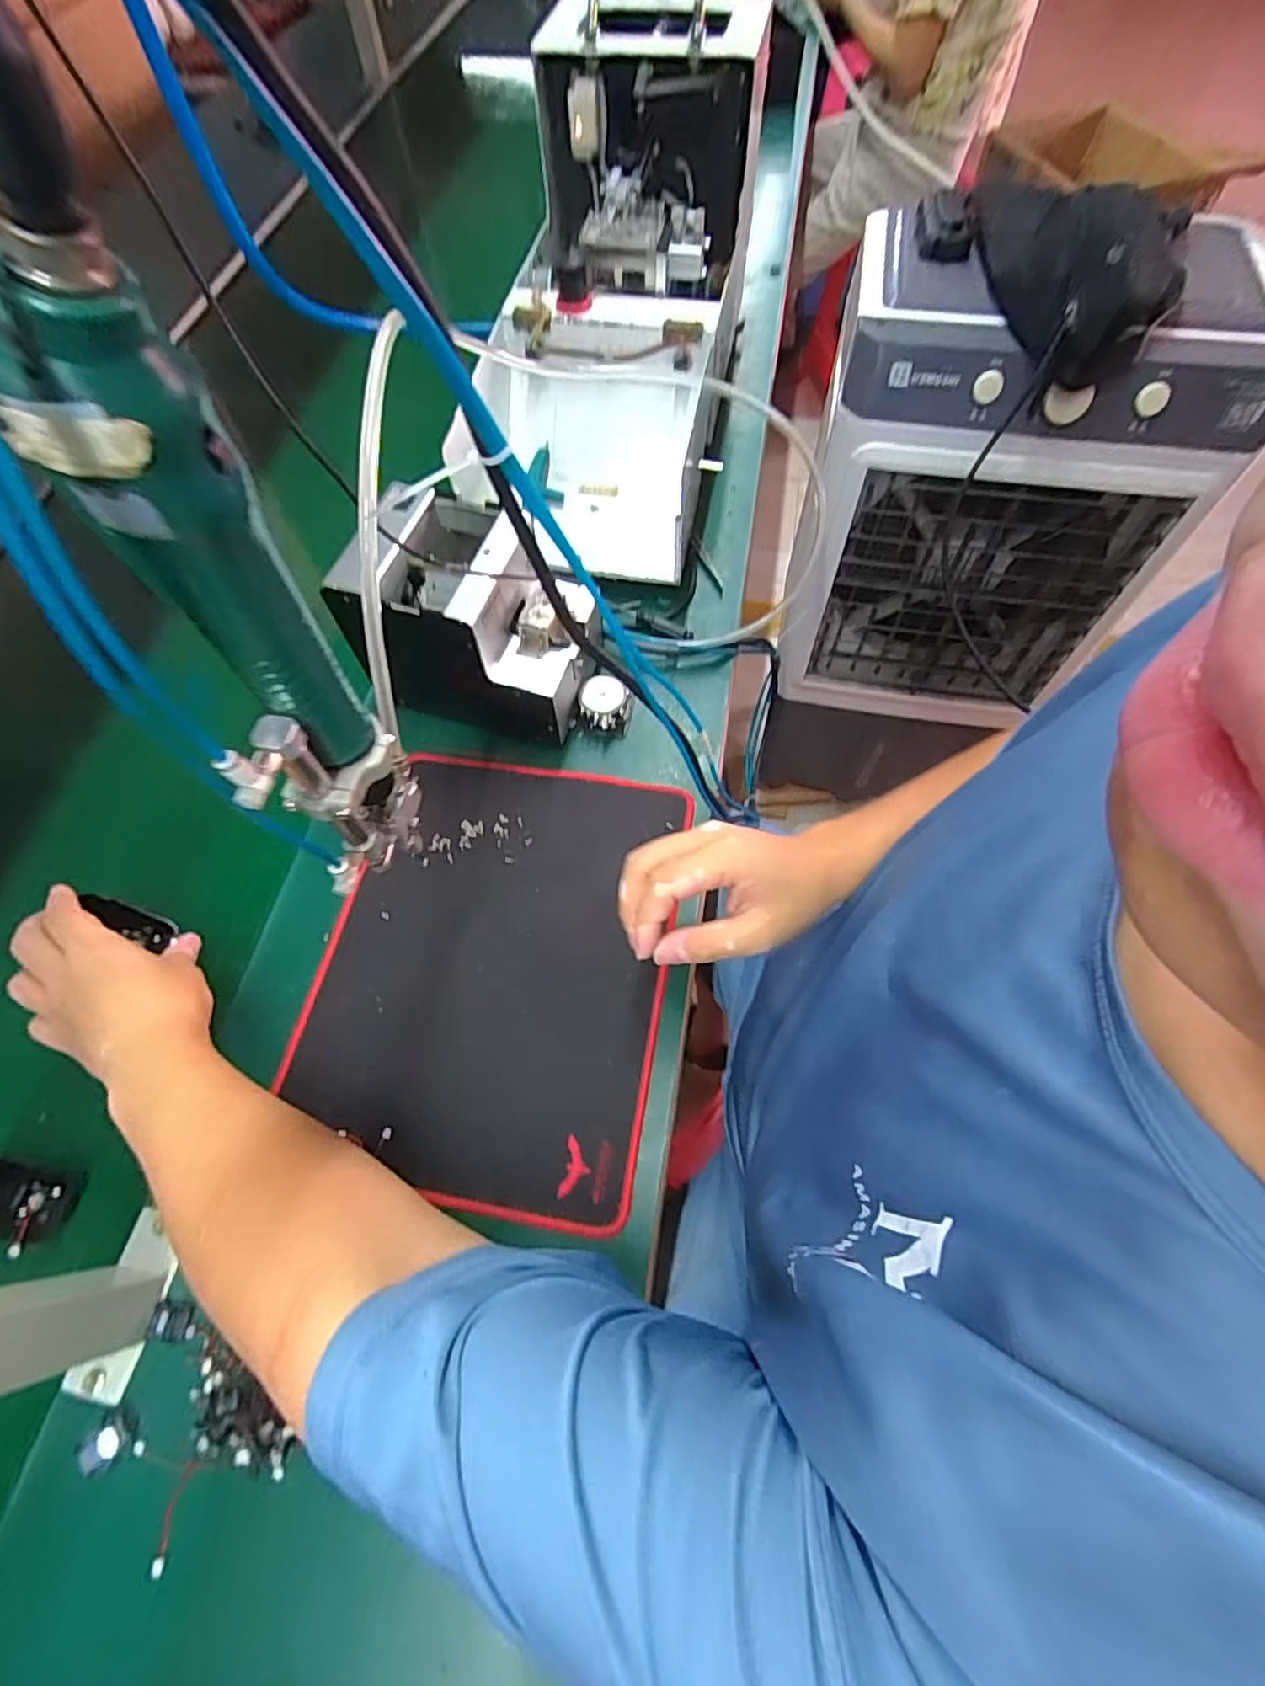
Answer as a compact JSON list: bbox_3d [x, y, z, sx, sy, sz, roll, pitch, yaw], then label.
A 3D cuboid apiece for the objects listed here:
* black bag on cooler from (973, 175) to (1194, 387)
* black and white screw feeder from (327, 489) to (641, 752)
[{"bbox_3d":[0.408,-0.550,0.616,0.204,0.087,0.240,23,67,13],"label":"black bag on cooler"},{"bbox_3d":[-0.110,-0.184,0.562,0.214,0.150,0.125,13,65,9],"label":"black and white screw feeder"}]

